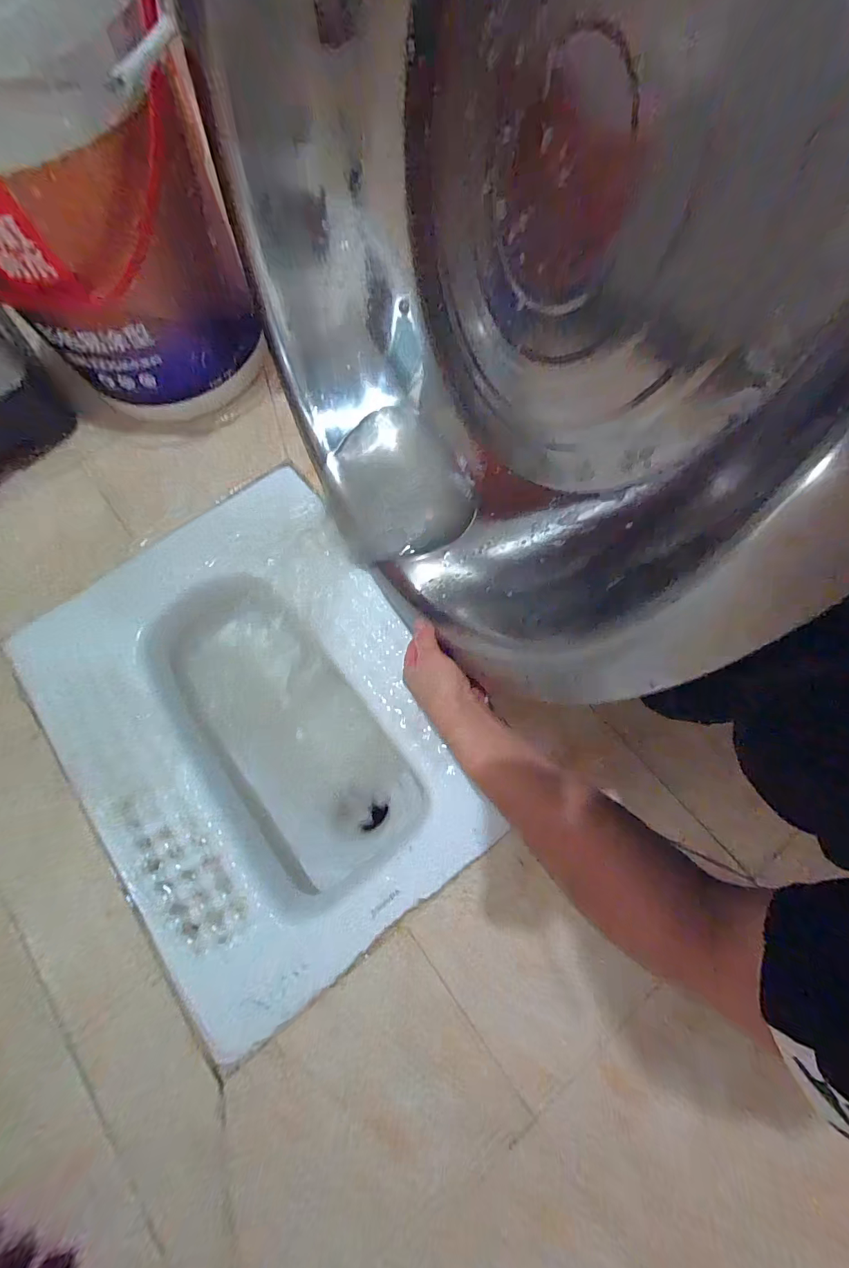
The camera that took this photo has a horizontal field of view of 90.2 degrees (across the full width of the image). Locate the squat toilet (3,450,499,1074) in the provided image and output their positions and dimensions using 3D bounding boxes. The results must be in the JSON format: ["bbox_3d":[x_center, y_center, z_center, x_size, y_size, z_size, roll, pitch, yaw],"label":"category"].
[{"bbox_3d":[-0.188,0.109,0.535,0.392,0.136,0.508,-35,75,-8],"label":"squat toilet"}]

